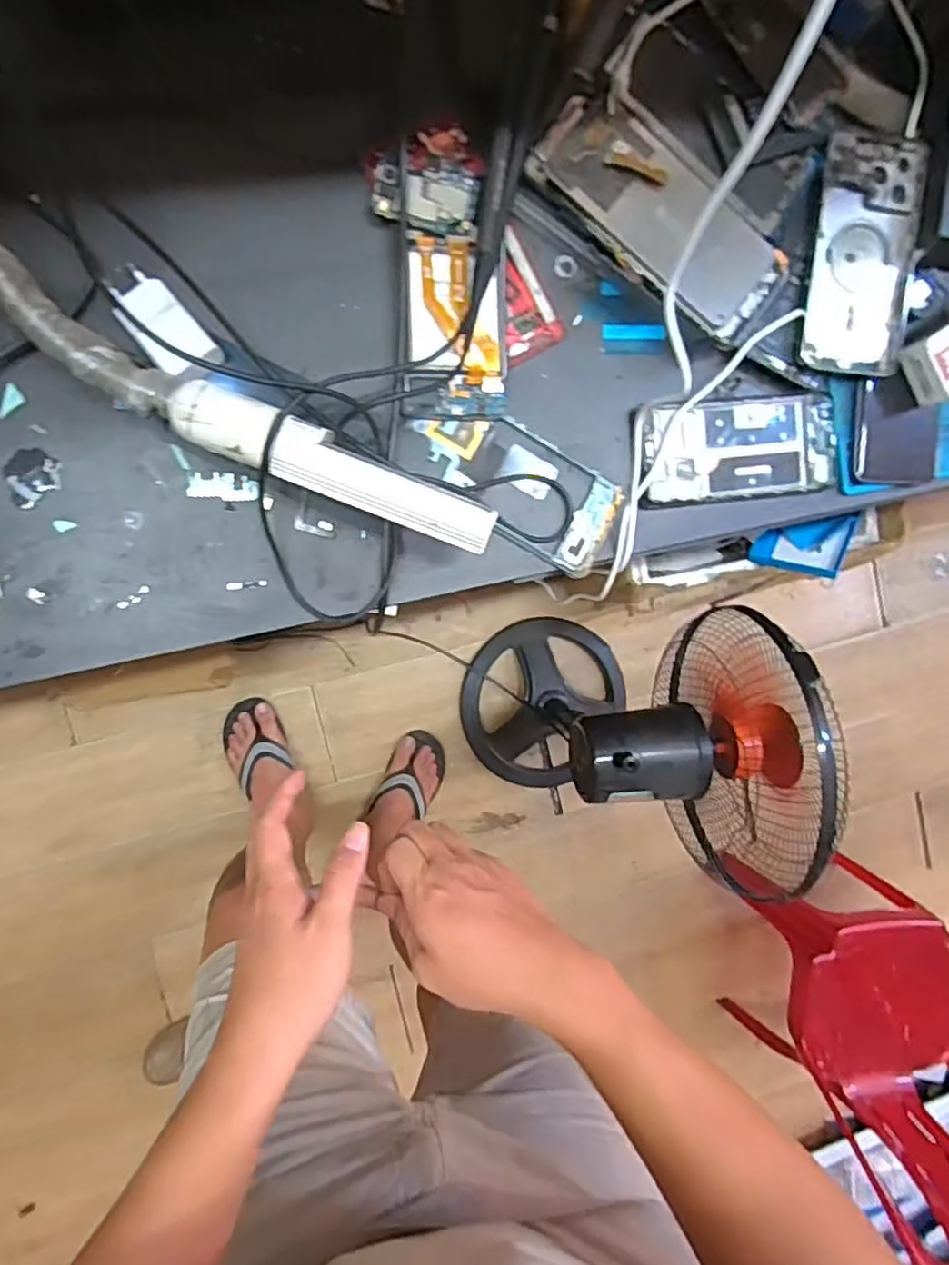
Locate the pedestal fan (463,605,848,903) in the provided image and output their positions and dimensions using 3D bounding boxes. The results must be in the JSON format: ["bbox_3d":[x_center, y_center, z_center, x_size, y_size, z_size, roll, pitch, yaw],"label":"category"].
[{"bbox_3d":[0.211,0.160,0.973,0.329,0.672,0.352,-22,96,-8],"label":"pedestal fan"}]

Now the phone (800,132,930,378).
[{"bbox_3d":[0.280,-0.271,0.479,0.076,0.006,0.158,2,99,-5],"label":"phone"}]

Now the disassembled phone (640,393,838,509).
[{"bbox_3d":[0.197,-0.136,0.490,0.157,0.005,0.072,-7,96,-10],"label":"disassembled phone"}]

